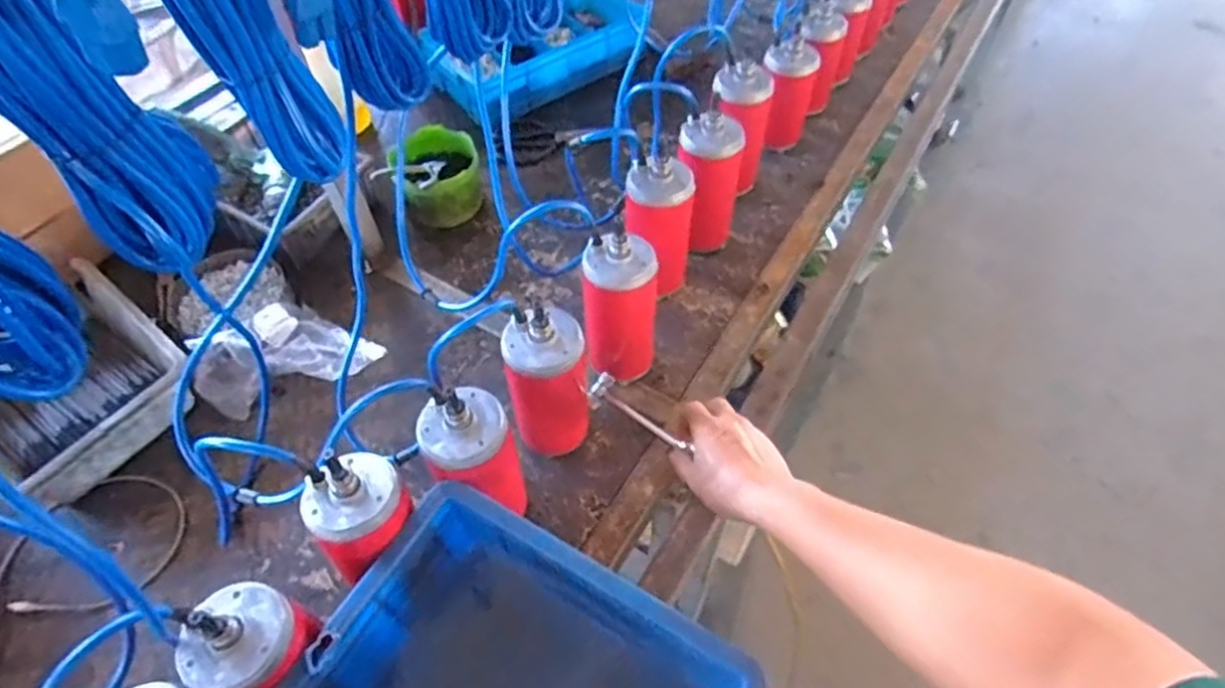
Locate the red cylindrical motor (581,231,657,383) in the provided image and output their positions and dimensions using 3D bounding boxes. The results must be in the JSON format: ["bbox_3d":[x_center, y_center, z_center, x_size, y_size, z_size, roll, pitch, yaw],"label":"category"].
[{"bbox_3d":[0.008,-0.030,0.721,0.070,0.188,0.064,0,54,1],"label":"red cylindrical motor"}]

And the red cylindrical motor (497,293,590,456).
[{"bbox_3d":[-0.062,0.048,0.661,0.084,0.192,0.091,0,54,1],"label":"red cylindrical motor"}]

